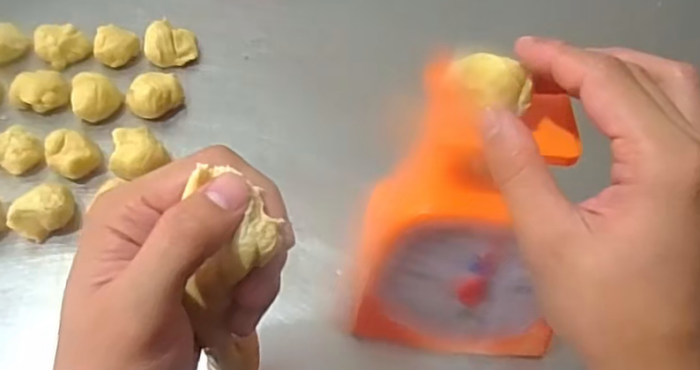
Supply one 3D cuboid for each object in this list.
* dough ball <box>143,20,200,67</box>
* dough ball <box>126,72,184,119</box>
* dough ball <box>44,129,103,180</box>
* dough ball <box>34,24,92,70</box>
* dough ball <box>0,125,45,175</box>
[{"bbox_3d":[-0.157,-0.123,0.518,0.044,0.032,0.031,-16,56,-14],"label":"dough ball"},{"bbox_3d":[-0.159,-0.072,0.483,0.043,0.029,0.032,-34,62,-24],"label":"dough ball"},{"bbox_3d":[-0.206,-0.022,0.441,0.034,0.030,0.034,1,54,-2],"label":"dough ball"},{"bbox_3d":[-0.252,-0.123,0.515,0.038,0.027,0.039,1,54,-2],"label":"dough ball"},{"bbox_3d":[-0.253,-0.025,0.445,0.030,0.025,0.036,39,61,23],"label":"dough ball"}]

